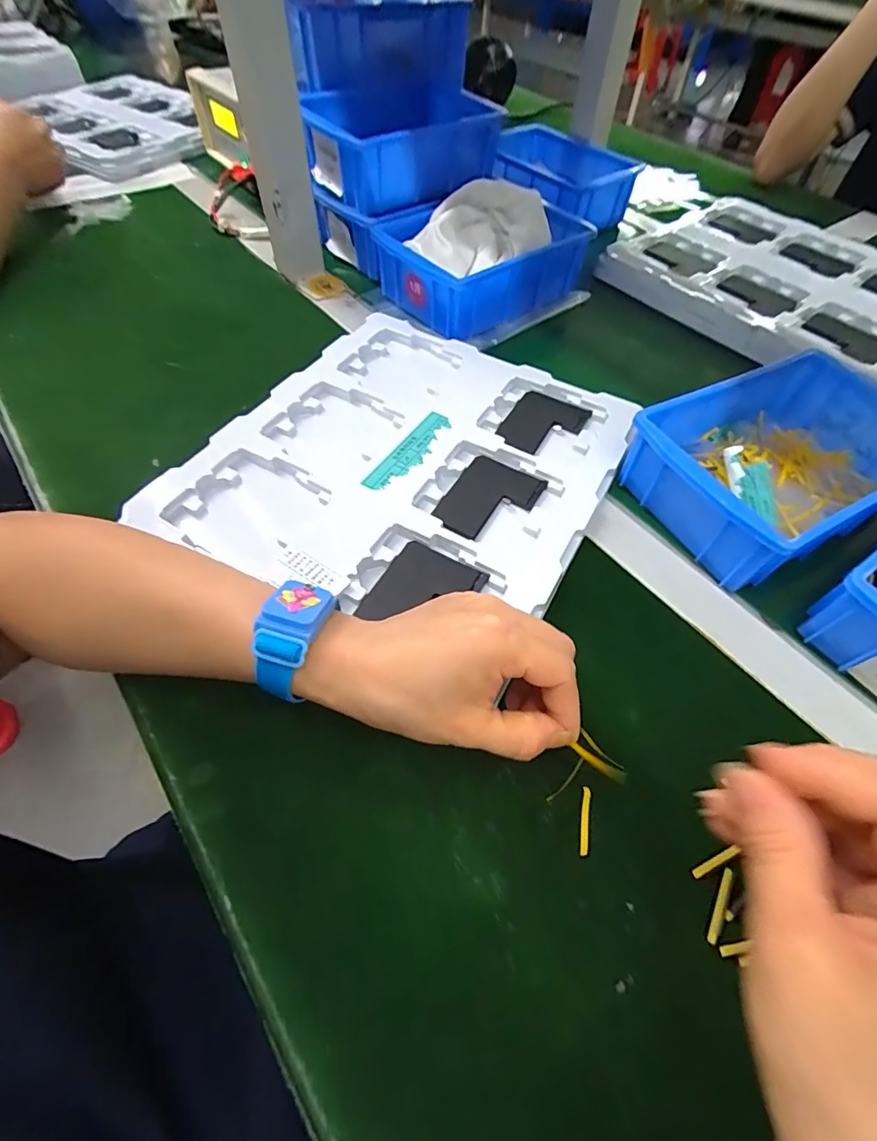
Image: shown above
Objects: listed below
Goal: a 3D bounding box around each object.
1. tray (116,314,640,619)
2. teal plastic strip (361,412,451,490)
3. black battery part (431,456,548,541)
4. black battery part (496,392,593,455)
[{"bbox_3d":[-0.019,-0.088,0.376,0.275,0.020,0.293,27,59,15],"label":"tray"},{"bbox_3d":[-0.021,-0.092,0.376,0.023,0.006,0.095,28,60,16],"label":"teal plastic strip"},{"bbox_3d":[0.037,-0.052,0.360,0.059,0.006,0.081,28,59,16],"label":"black battery part"},{"bbox_3d":[0.087,-0.124,0.409,0.062,0.006,0.079,27,59,15],"label":"black battery part"}]

